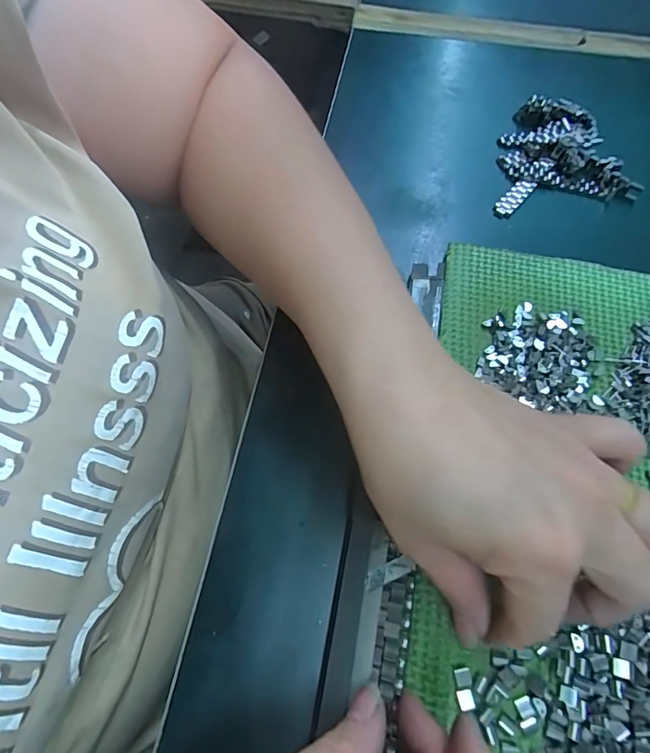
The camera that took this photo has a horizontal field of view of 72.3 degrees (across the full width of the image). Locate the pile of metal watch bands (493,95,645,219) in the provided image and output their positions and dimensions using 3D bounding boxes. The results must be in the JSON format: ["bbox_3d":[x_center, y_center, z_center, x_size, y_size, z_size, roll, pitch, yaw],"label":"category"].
[{"bbox_3d":[0.165,-0.161,0.319,0.093,0.013,0.101,0,64,-1],"label":"pile of metal watch bands"}]

